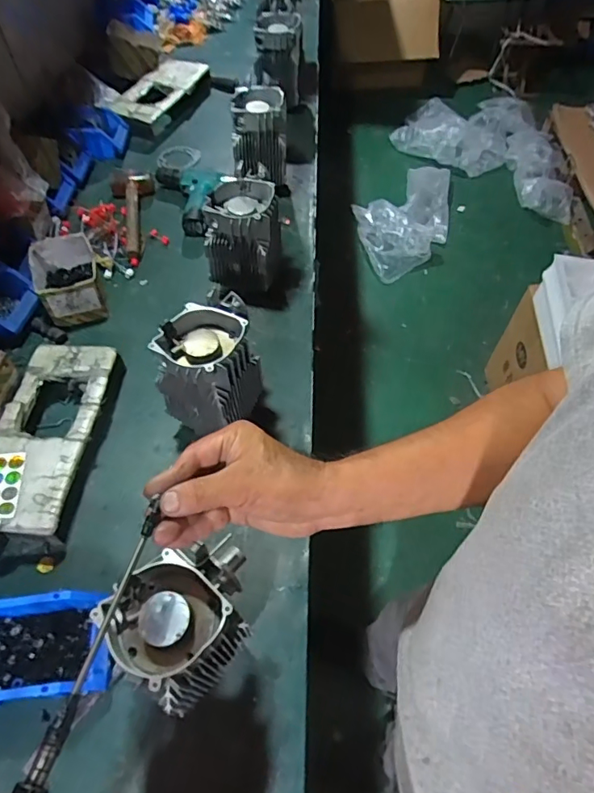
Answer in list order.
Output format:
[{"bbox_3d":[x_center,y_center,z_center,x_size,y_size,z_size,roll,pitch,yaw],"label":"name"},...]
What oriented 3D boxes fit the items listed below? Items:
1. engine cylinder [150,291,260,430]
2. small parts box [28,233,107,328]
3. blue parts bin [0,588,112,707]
[{"bbox_3d":[-0.134,-0.029,0.797,0.124,0.213,0.137,18,58,12],"label":"engine cylinder"},{"bbox_3d":[-0.452,-0.226,0.991,0.114,0.100,0.161,-19,58,-12],"label":"small parts box"},{"bbox_3d":[-0.336,0.319,0.633,0.184,0.077,0.116,-6,57,-4],"label":"blue parts bin"}]

